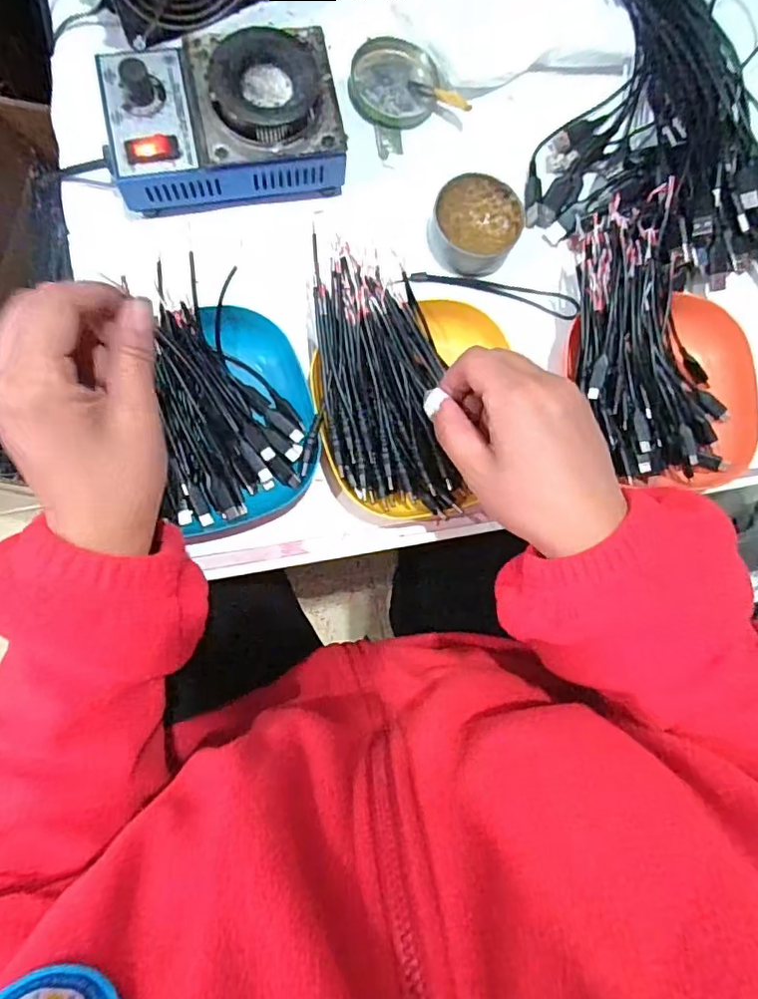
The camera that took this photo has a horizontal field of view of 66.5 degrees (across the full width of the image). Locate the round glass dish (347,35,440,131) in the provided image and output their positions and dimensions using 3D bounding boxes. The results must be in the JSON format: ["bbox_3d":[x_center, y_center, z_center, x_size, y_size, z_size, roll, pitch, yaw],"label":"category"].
[{"bbox_3d":[0.011,-0.313,0.435,0.065,0.009,0.064,1,84,-6],"label":"round glass dish"}]

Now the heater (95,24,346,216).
[{"bbox_3d":[-0.103,-0.254,0.382,0.151,0.054,0.101,-12,86,-7],"label":"heater"}]

